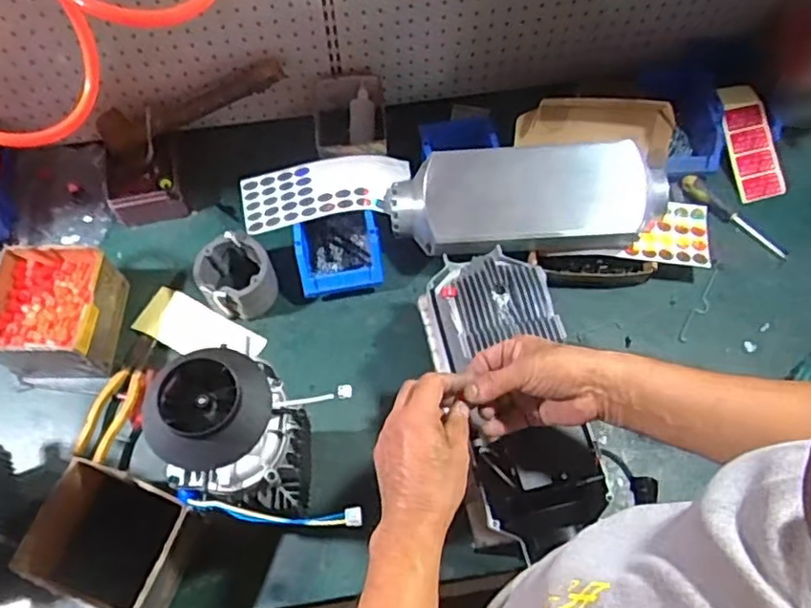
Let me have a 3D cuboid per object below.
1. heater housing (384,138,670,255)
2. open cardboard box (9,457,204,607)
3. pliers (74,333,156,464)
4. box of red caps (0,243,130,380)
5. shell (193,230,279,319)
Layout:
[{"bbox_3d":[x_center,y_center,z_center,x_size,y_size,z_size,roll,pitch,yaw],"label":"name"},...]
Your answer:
[{"bbox_3d":[0.168,-0.142,0.896,0.380,0.109,0.119,-1,62,-1],"label":"heater housing"},{"bbox_3d":[-0.324,0.269,0.732,0.155,0.089,0.130,14,63,7],"label":"open cardboard box"},{"bbox_3d":[-0.385,0.121,0.872,0.044,0.019,0.180,14,63,7],"label":"pliers"},{"bbox_3d":[-0.477,0.012,0.885,0.149,0.095,0.155,-2,62,-1],"label":"box of red caps"},{"bbox_3d":[-0.240,-0.040,0.919,0.103,0.073,0.096,0,62,0],"label":"shell"}]

